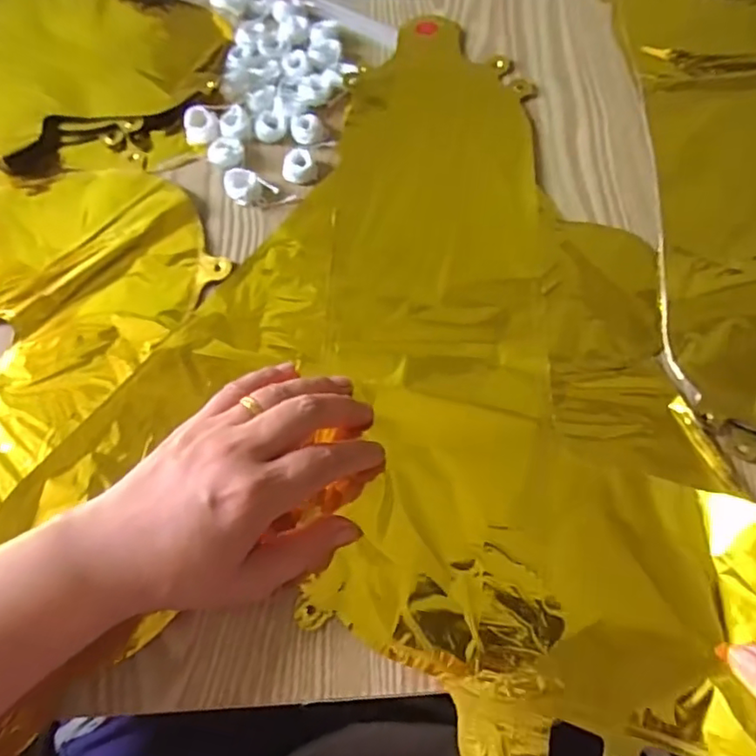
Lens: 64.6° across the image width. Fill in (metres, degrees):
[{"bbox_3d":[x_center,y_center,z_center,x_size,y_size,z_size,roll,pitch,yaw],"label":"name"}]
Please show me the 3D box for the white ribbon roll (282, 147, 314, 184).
[{"bbox_3d":[-0.051,-0.134,0.379,0.020,0.010,0.019,-1,69,2],"label":"white ribbon roll"}]

